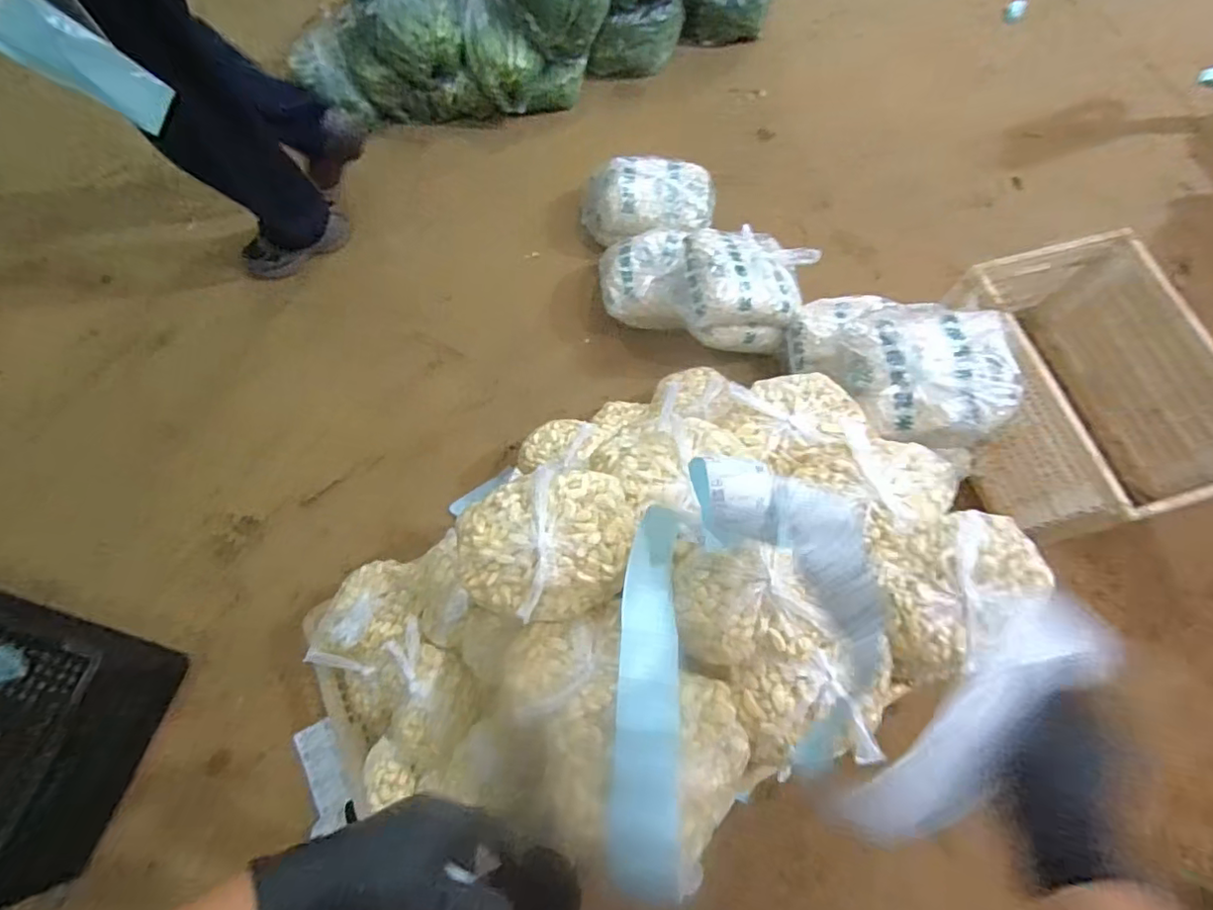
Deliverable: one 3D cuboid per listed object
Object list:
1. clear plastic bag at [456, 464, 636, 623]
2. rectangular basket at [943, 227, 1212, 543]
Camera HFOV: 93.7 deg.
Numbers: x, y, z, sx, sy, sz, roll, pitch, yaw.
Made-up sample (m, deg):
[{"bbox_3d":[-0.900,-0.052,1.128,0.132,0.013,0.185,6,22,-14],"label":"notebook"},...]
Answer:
[{"bbox_3d":[-0.080,0.115,0.738,0.228,0.076,0.192,5,70,1],"label":"clear plastic bag"},{"bbox_3d":[1.002,-0.145,1.245,0.400,0.323,0.580,-14,71,-6],"label":"rectangular basket"}]

